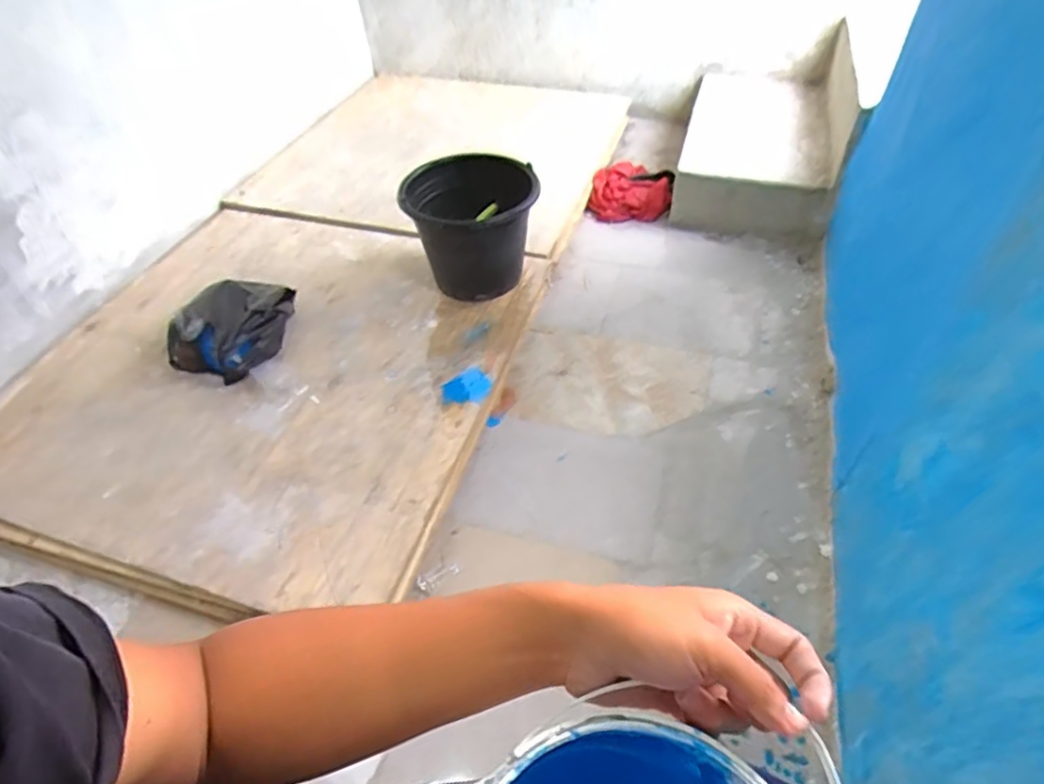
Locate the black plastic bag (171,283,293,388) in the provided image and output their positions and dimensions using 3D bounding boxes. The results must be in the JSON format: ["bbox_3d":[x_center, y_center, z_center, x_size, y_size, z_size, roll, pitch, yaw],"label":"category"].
[{"bbox_3d":[-0.685,-0.174,1.477,0.202,0.150,0.302,1,46,6],"label":"black plastic bag"}]

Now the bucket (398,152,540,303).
[{"bbox_3d":[-0.110,-0.415,1.590,0.336,0.325,0.336,-3,45,3],"label":"bucket"}]

